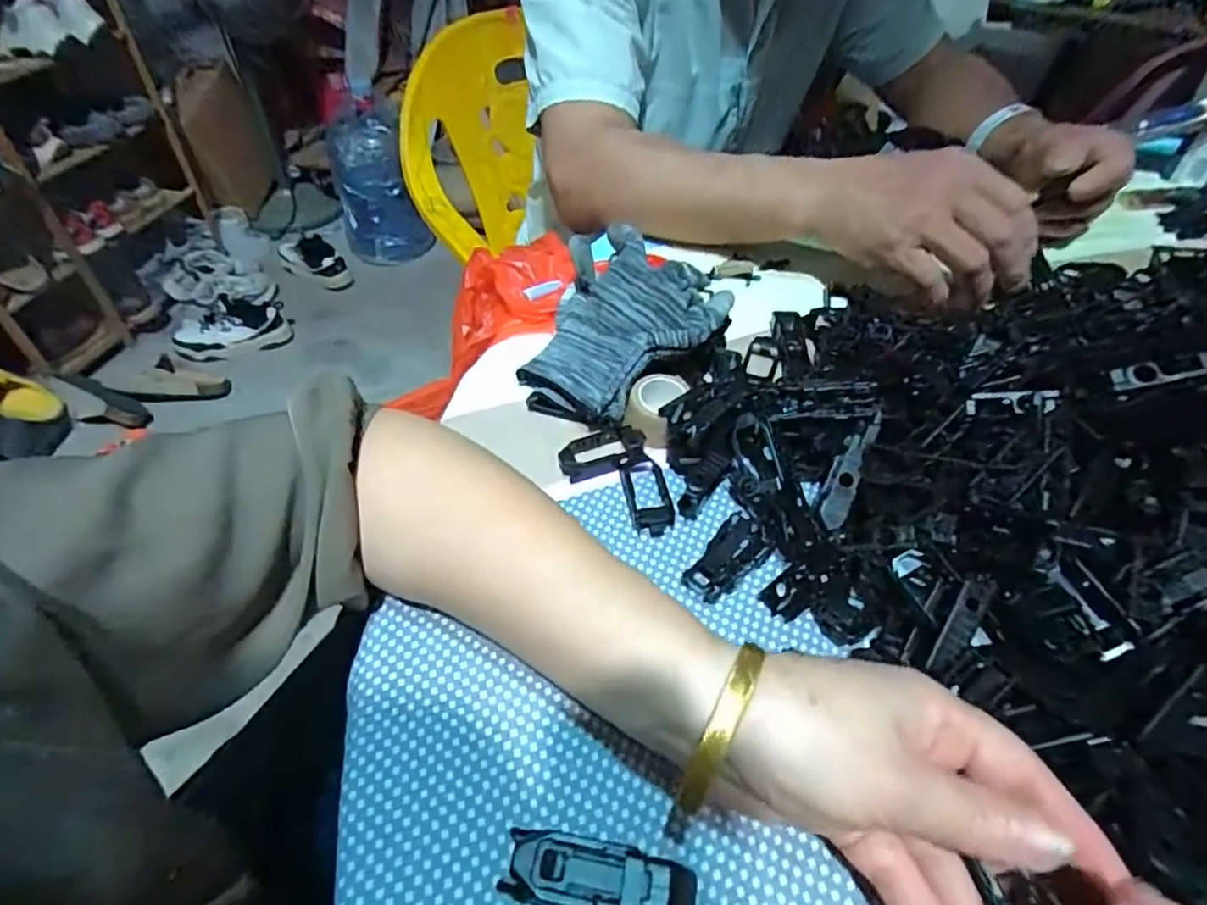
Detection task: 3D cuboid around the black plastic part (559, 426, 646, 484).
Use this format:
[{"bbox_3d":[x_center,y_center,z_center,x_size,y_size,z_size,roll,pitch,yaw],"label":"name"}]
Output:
[{"bbox_3d":[-0.001,0.000,0.348,0.049,0.018,0.027,-10,47,-9],"label":"black plastic part"}]

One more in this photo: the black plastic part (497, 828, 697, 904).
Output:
[{"bbox_3d":[-0.001,0.149,0.214,0.066,0.013,0.022,6,47,7],"label":"black plastic part"}]

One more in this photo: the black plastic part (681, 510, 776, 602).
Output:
[{"bbox_3d":[0.062,0.052,0.303,0.022,0.014,0.048,36,56,29],"label":"black plastic part"}]

